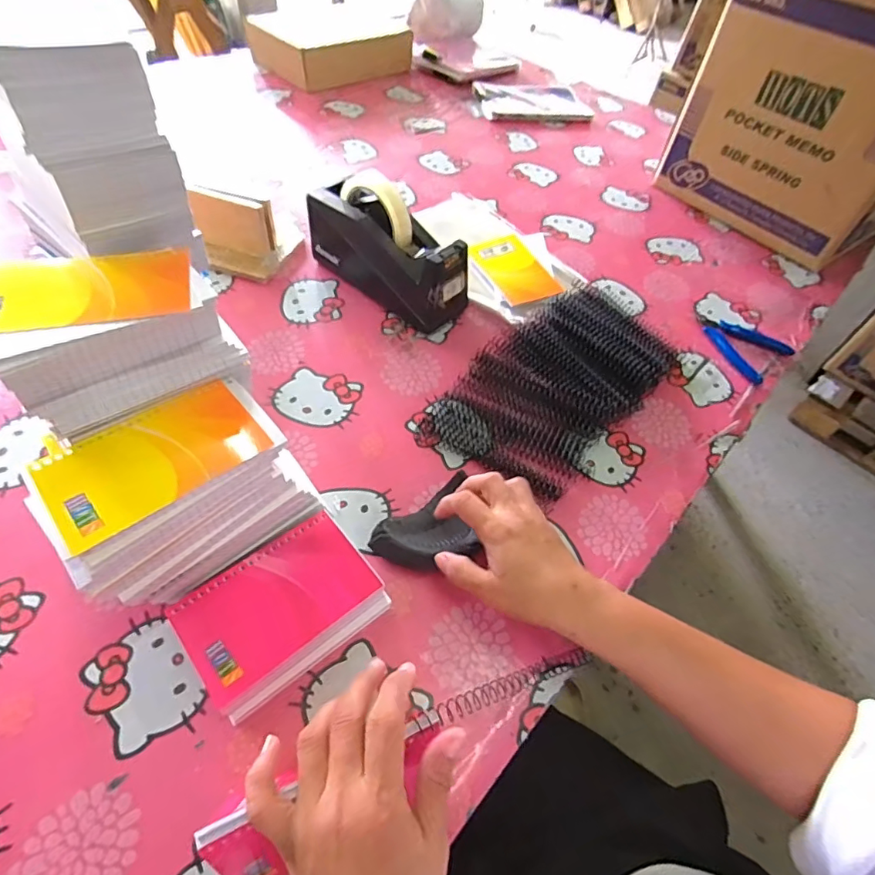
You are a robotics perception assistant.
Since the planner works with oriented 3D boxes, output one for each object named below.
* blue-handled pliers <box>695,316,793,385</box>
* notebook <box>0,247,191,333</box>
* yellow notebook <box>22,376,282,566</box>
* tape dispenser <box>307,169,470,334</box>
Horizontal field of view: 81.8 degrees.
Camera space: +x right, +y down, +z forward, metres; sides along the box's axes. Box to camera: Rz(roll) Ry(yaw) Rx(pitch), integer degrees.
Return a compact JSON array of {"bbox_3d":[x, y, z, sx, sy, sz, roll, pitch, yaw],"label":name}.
[{"bbox_3d":[0.369,-0.119,0.623,0.091,0.009,0.108,-33,63,-27],"label":"blue-handled pliers"},{"bbox_3d":[-0.234,-0.099,0.334,0.130,0.005,0.079,-12,55,-15],"label":"notebook"},{"bbox_3d":[-0.186,0.010,0.337,0.144,0.006,0.078,-33,63,-27],"label":"yellow notebook"},{"bbox_3d":[-0.058,-0.223,0.585,0.199,0.122,0.070,34,57,18],"label":"tape dispenser"}]

